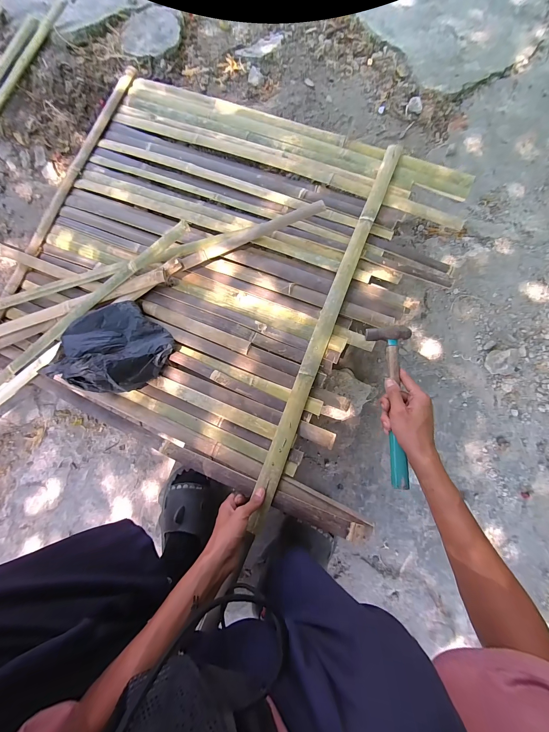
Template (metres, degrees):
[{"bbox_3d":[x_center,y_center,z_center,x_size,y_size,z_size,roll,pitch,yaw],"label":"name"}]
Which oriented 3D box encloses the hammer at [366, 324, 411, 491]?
[{"bbox_3d":[0.210,0.063,0.465,0.071,0.027,0.281,2,75,0],"label":"hammer"}]

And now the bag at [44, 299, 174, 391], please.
[{"bbox_3d":[-0.355,-0.040,0.563,0.219,0.083,0.208,29,82,12],"label":"bag"}]

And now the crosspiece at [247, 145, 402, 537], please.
[{"bbox_3d":[0.125,-0.116,0.571,0.039,0.023,0.898,22,80,3],"label":"crosspiece"}]

